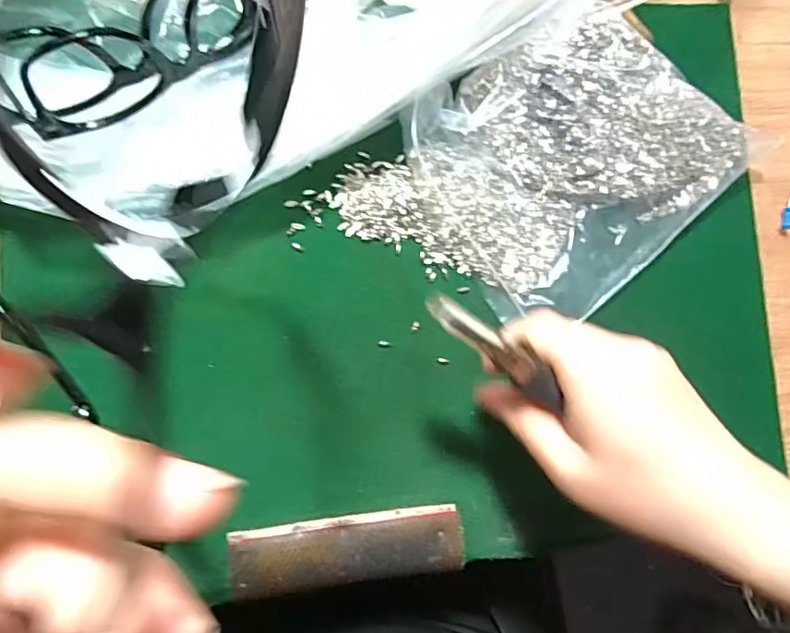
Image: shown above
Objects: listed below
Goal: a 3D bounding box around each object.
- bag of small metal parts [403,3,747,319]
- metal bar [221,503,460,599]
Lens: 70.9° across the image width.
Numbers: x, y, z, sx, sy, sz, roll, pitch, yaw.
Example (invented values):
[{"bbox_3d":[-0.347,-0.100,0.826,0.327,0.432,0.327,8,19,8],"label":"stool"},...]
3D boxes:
[{"bbox_3d":[0.100,-0.088,0.306,0.174,0.037,0.140,-40,91,-10],"label":"bag of small metal parts"},{"bbox_3d":[-0.023,0.121,0.284,0.116,0.006,0.034,-4,85,-9],"label":"metal bar"}]

